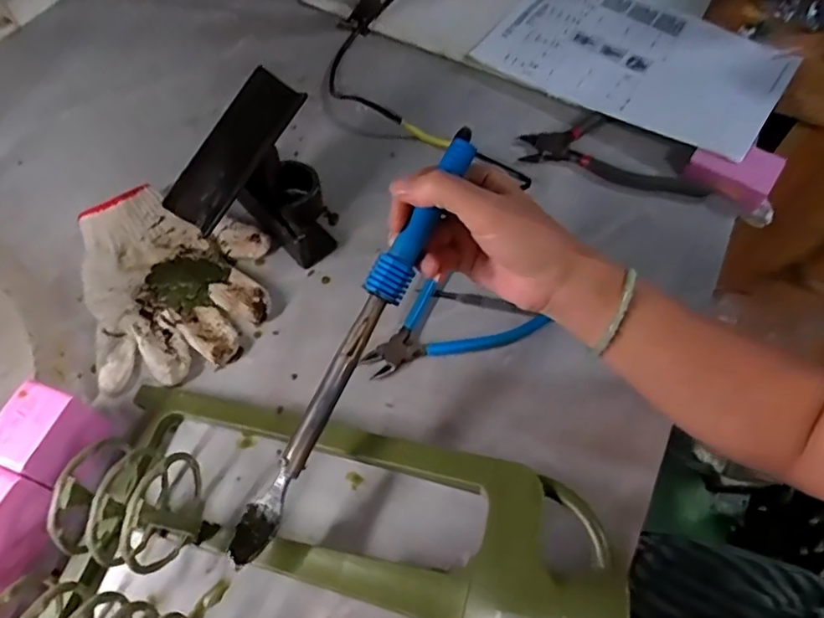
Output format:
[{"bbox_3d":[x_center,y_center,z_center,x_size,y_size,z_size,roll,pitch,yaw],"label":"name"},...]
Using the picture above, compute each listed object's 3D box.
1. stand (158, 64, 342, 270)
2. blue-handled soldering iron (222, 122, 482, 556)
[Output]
[{"bbox_3d":[-0.127,-0.097,0.483,0.118,0.113,0.102,-36,66,-21],"label":"stand"},{"bbox_3d":[-0.032,0.019,0.364,0.022,0.021,0.286,27,86,14],"label":"blue-handled soldering iron"}]

